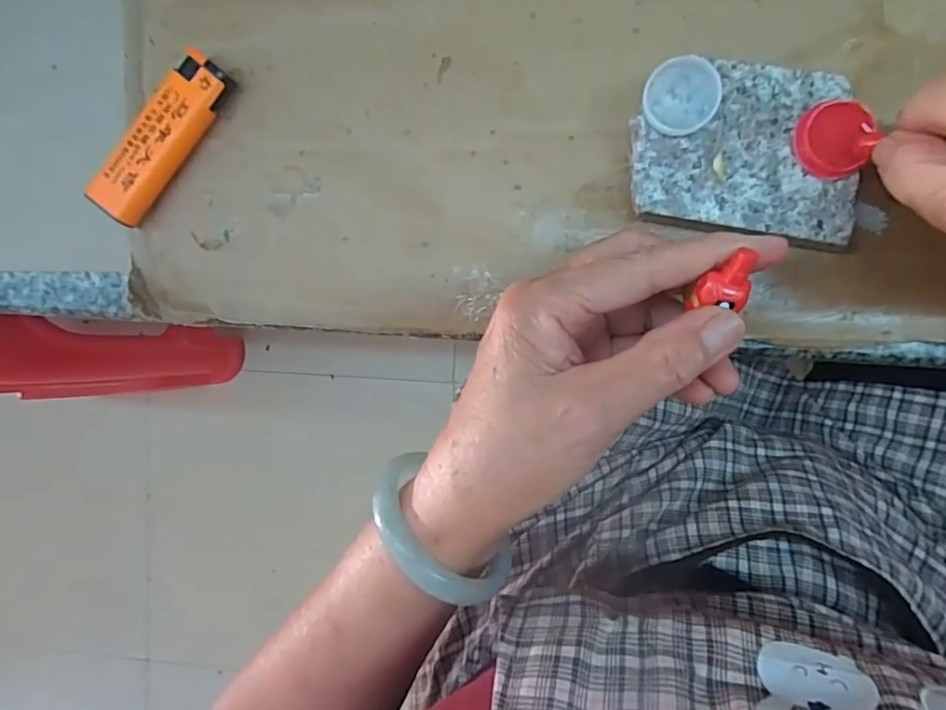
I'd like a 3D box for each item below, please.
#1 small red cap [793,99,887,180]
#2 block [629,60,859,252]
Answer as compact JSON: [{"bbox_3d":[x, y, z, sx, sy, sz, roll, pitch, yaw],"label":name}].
[{"bbox_3d":[0.132,-0.079,0.196,0.026,0.006,0.027,0,93,7],"label":"small red cap"},{"bbox_3d":[0.105,-0.078,0.212,0.082,0.019,0.062,9,94,6],"label":"block"}]

